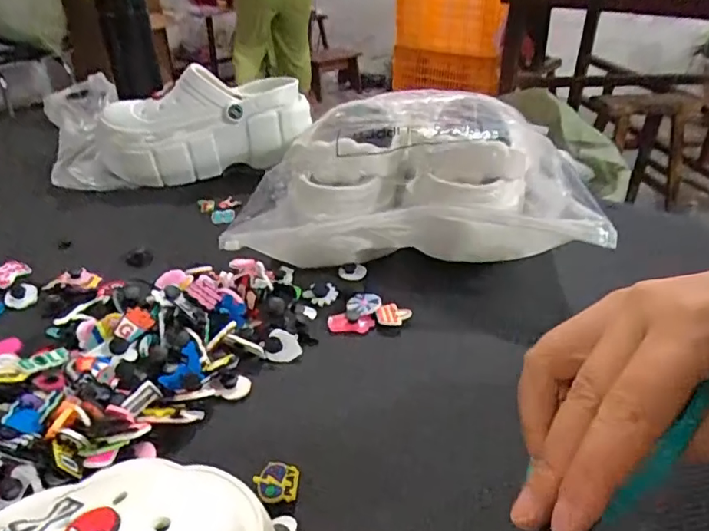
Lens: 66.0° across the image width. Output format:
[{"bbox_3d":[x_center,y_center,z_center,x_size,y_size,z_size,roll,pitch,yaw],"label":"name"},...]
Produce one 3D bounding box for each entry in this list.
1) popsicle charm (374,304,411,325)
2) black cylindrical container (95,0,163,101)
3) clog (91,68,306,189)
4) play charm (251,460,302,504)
[{"bbox_3d":[0.030,0.037,0.417,0.026,0.004,0.018,1,57,7],"label":"popsicle charm"},{"bbox_3d":[-0.295,-0.287,0.721,0.059,0.140,0.048,-15,37,-23],"label":"black cylindrical container"},{"bbox_3d":[-0.172,-0.169,0.643,0.239,0.102,0.089,-5,33,-9],"label":"clog"},{"bbox_3d":[-0.042,0.116,0.294,0.025,0.004,0.021,3,32,5],"label":"play charm"}]

